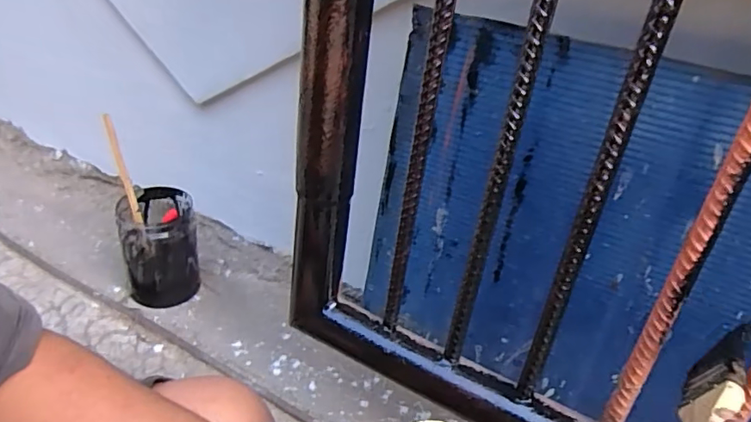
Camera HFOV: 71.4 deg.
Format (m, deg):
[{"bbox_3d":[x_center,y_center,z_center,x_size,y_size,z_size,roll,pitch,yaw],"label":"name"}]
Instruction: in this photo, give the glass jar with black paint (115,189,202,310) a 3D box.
[{"bbox_3d":[-0.275,0.047,0.667,0.085,0.124,0.087,-5,31,-22],"label":"glass jar with black paint"}]

